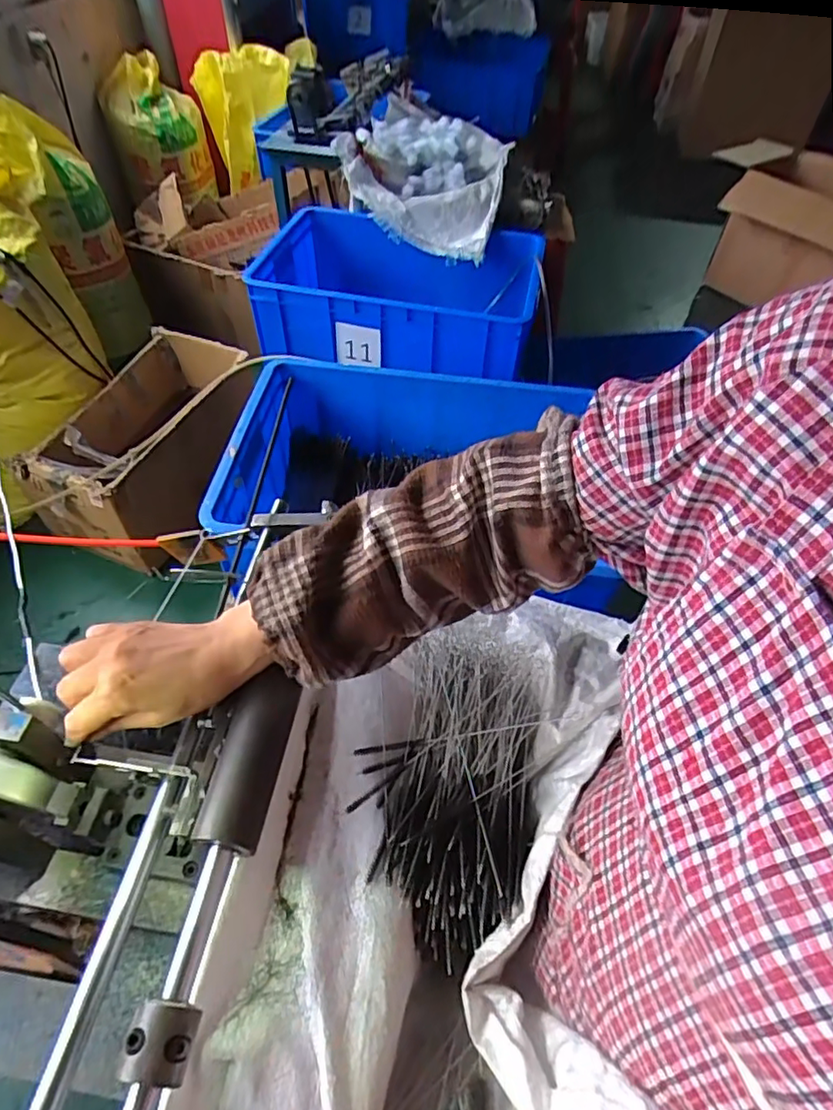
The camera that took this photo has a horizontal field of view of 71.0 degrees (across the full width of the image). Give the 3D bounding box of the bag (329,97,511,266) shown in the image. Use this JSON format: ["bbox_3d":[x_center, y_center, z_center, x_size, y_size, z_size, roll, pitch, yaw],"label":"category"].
[{"bbox_3d":[0.044,-0.969,1.449,0.375,0.178,0.538,11,52,7],"label":"bag"}]

